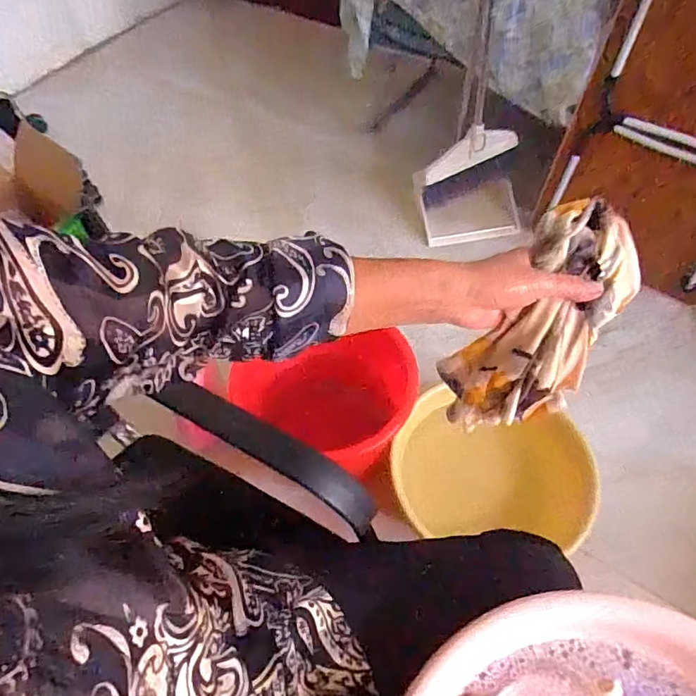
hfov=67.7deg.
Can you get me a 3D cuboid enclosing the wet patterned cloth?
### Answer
[{"bbox_3d":[0.192,-0.015,0.524,0.110,0.265,0.075,36,21,20],"label":"wet patterned cloth"}]

